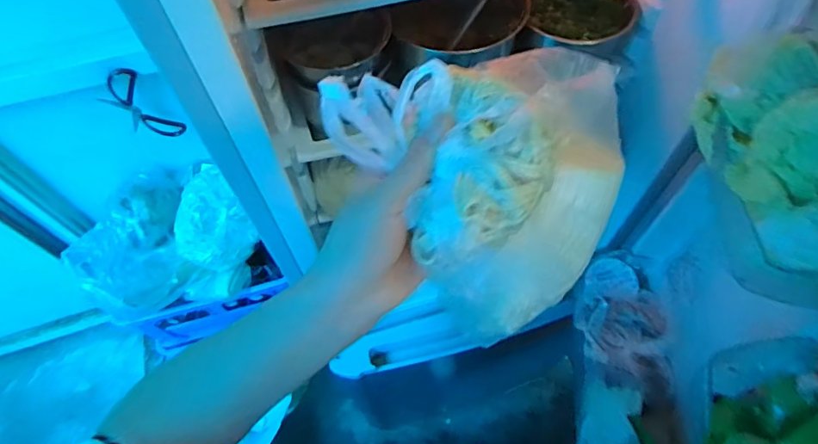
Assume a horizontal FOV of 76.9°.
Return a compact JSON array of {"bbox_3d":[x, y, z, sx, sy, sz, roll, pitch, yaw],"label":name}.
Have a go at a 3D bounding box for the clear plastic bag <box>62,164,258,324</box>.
[{"bbox_3d":[-0.507,0.028,1.079,0.328,0.106,0.280,-17,63,-8],"label":"clear plastic bag"}]

